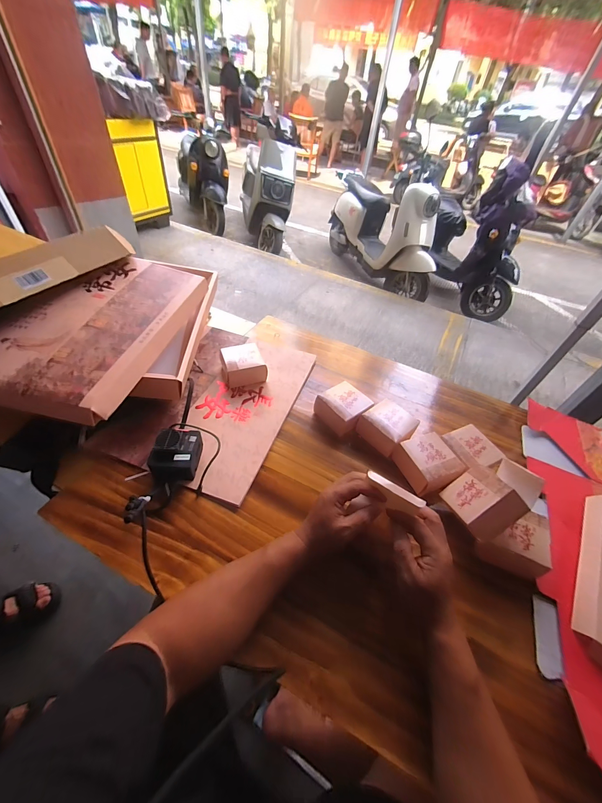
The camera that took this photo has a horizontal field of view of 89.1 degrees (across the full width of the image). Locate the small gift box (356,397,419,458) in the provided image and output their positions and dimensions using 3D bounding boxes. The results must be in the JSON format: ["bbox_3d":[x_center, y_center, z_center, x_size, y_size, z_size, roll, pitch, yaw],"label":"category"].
[{"bbox_3d":[0.172,0.055,0.609,0.097,0.058,0.091,-31,57,-31],"label":"small gift box"}]

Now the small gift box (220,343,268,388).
[{"bbox_3d":[-0.131,-0.085,0.696,0.095,0.057,0.084,-11,49,-16],"label":"small gift box"}]

